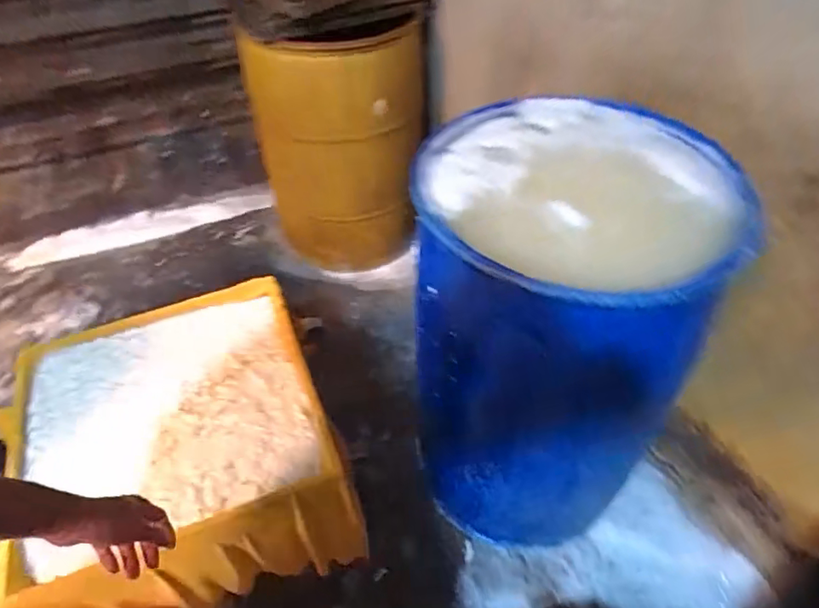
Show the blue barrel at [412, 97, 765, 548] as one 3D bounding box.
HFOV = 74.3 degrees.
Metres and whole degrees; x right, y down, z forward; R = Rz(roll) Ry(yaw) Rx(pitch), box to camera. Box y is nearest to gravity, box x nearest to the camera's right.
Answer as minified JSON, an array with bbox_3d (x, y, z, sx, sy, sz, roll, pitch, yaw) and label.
[{"bbox_3d":[0.293,0.083,1.208,0.562,0.835,0.560,5,46,6],"label":"blue barrel"}]

